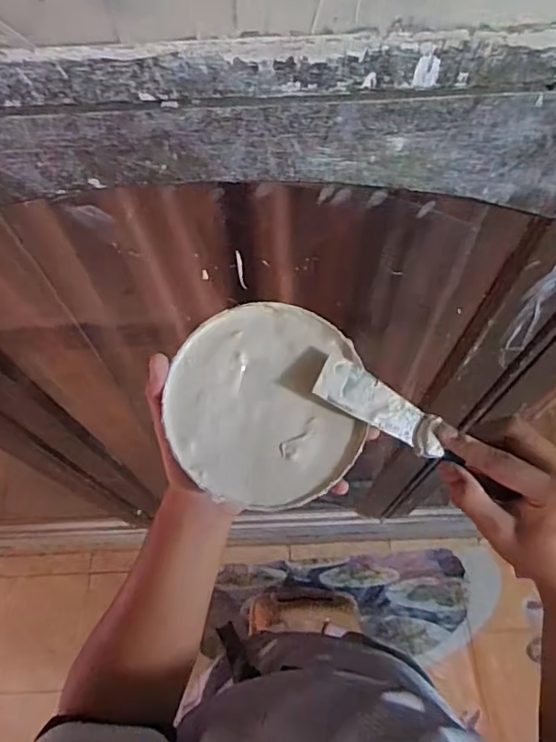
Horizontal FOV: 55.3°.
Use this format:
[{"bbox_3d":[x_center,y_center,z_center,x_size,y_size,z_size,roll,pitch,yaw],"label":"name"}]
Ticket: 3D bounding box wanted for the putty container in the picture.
[{"bbox_3d":[-0.008,0.023,0.391,0.134,0.035,0.143,-4,65,-1],"label":"putty container"}]

